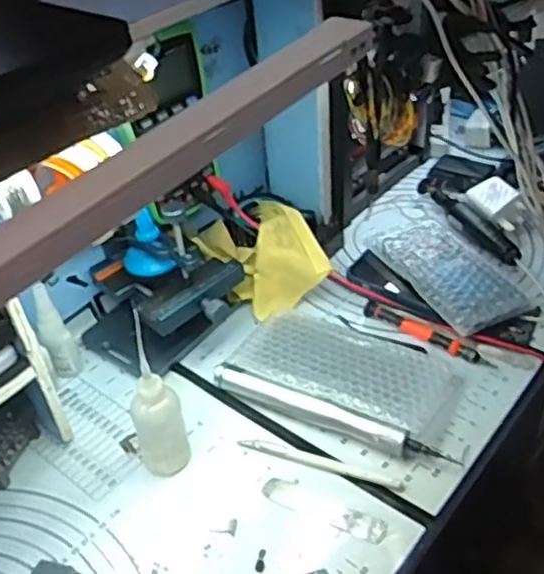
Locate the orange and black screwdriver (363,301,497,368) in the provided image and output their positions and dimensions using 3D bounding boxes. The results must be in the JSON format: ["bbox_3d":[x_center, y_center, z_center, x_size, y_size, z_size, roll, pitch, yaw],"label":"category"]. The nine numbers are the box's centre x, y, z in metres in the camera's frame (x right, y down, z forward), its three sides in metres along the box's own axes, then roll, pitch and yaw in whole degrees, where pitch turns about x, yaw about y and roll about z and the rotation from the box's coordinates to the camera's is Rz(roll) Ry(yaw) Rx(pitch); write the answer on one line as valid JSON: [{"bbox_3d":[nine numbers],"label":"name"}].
[{"bbox_3d":[0.141,0.043,0.630,0.129,0.010,0.013,24,48,32],"label":"orange and black screwdriver"}]

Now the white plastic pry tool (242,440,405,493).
[{"bbox_3d":[0.036,0.138,0.539,0.130,0.004,0.013,11,42,21],"label":"white plastic pry tool"}]

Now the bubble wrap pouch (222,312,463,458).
[{"bbox_3d":[0.059,0.076,0.587,0.171,0.033,0.101,15,44,25],"label":"bubble wrap pouch"}]

